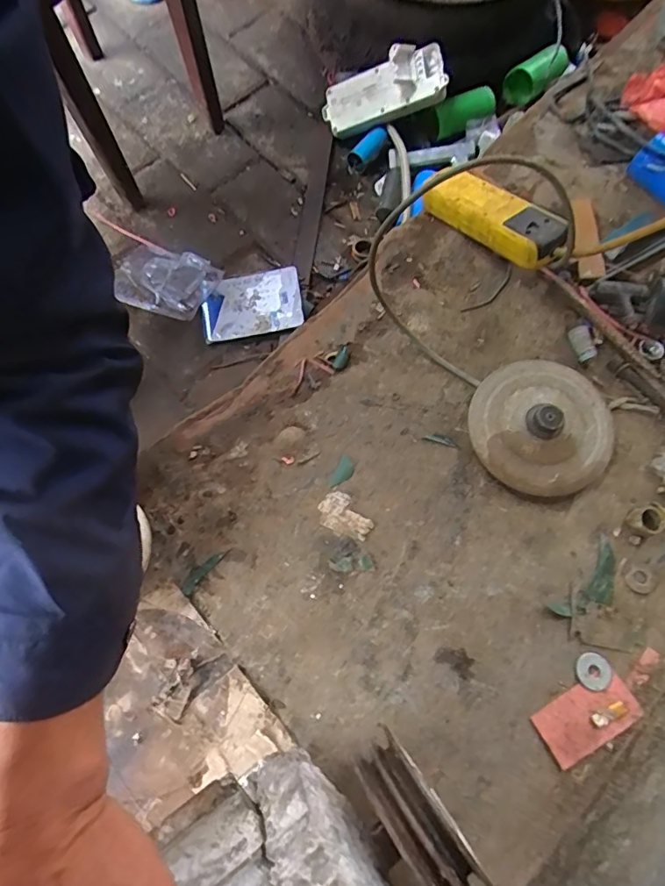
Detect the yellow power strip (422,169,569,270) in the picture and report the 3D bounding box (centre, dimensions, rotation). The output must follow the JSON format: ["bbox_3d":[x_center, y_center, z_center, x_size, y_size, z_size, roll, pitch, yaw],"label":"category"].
[{"bbox_3d":[0.182,-0.258,0.567,0.056,0.041,0.193,-32,54,-9],"label":"yellow power strip"}]

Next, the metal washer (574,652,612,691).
[{"bbox_3d":[0.236,0.205,0.448,0.031,0.004,0.029,0,72,0],"label":"metal washer"}]

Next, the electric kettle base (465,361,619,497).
[{"bbox_3d":[0.215,-0.020,0.500,0.141,0.040,0.137,0,72,0],"label":"electric kettle base"}]

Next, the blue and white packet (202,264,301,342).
[{"bbox_3d":[-0.121,-0.211,0.743,0.143,0.021,0.108,-7,73,-4],"label":"blue and white packet"}]

